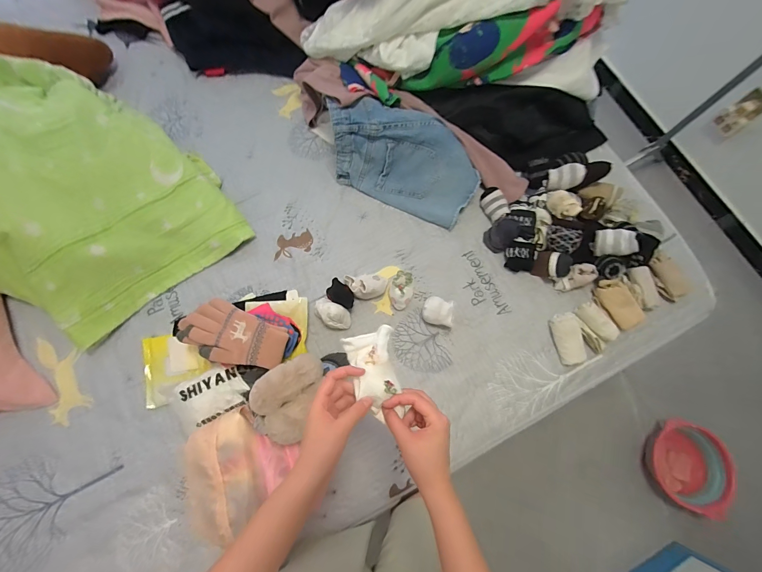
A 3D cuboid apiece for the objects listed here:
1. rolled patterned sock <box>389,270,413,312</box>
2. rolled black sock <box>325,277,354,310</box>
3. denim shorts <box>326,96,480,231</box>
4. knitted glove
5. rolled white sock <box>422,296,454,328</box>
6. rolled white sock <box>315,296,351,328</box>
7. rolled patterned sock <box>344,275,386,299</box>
[{"bbox_3d":[0.048,0.010,0.759,0.053,0.041,0.080,16,75,3],"label":"rolled patterned sock"},{"bbox_3d":[-0.089,0.022,0.750,0.068,0.037,0.047,34,76,8],"label":"rolled black sock"},{"bbox_3d":[0.054,-0.301,0.794,0.362,0.147,0.165,25,75,5],"label":"denim shorts"},{"bbox_3d":[-0.284,0.097,0.638,0.196,0.029,0.102,23,75,5],"label":"knitted glove"},{"bbox_3d":[0.129,0.058,0.753,0.071,0.047,0.060,12,75,2],"label":"rolled white sock"},{"bbox_3d":[-0.108,0.062,0.732,0.090,0.057,0.052,32,76,7],"label":"rolled white sock"},{"bbox_3d":[-0.030,-0.001,0.752,0.094,0.053,0.062,-11,75,-4],"label":"rolled patterned sock"}]

